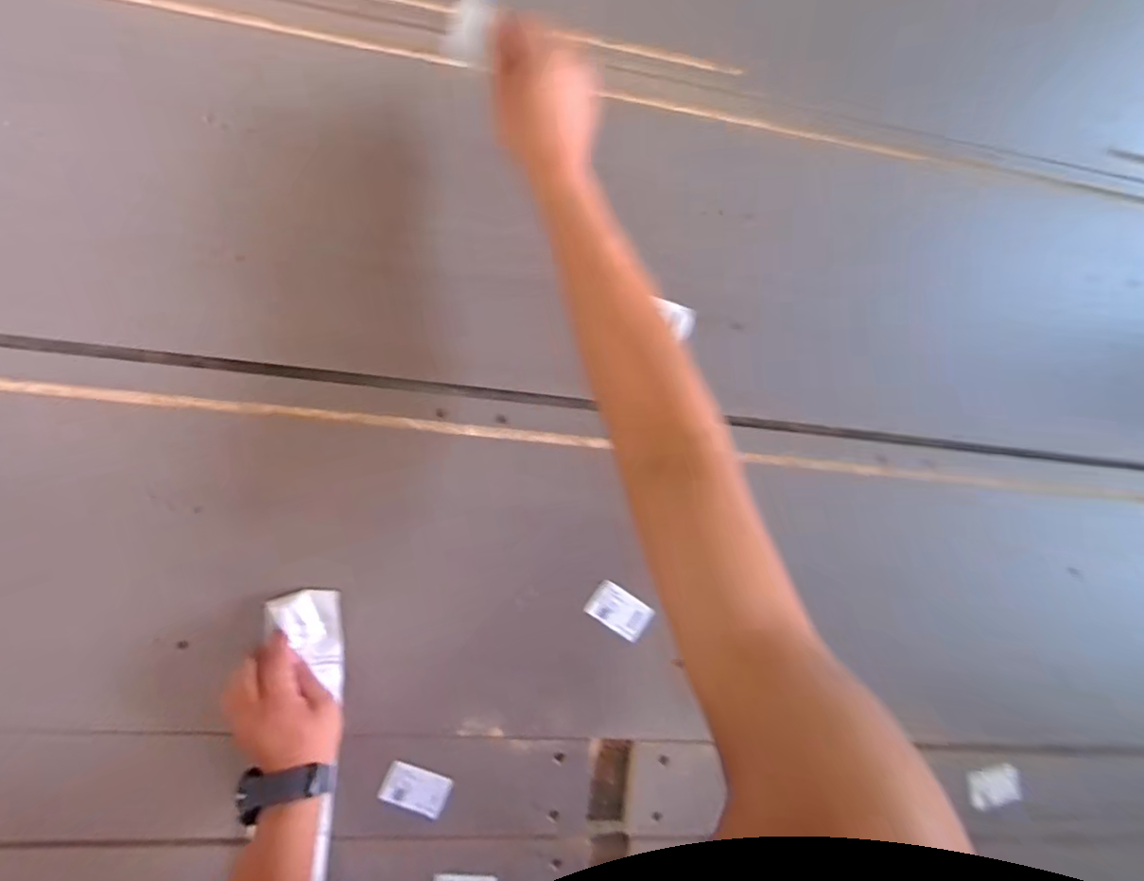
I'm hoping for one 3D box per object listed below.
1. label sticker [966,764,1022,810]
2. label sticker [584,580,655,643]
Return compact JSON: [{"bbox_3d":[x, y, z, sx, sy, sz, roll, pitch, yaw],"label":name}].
[{"bbox_3d":[0.501,0.409,0.650,0.069,0.007,0.035,-10,63,-5],"label":"label sticker"},{"bbox_3d":[0.050,0.178,0.571,0.065,0.006,0.041,35,87,-8],"label":"label sticker"}]

